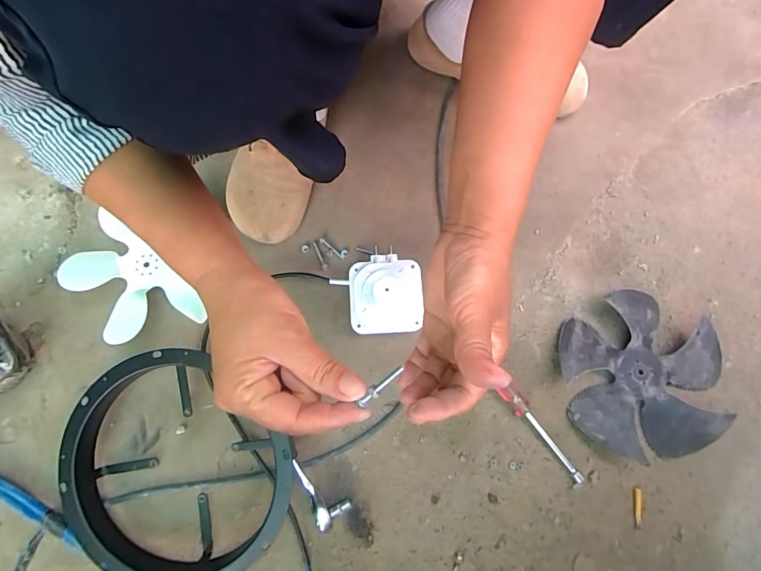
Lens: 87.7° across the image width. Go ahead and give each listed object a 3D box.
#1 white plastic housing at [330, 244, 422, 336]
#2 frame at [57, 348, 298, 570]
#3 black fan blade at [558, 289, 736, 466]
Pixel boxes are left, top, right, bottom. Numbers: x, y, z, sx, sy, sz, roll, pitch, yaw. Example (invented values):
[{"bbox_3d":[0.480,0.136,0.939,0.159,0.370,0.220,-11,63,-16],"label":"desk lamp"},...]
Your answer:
[{"bbox_3d":[-0.001,0.008,0.468,0.096,0.063,0.093,-3,77,-1],"label":"white plastic housing"},{"bbox_3d":[-0.217,0.199,0.421,0.240,0.066,0.217,42,81,8],"label":"frame"},{"bbox_3d":[0.307,0.103,0.467,0.181,0.029,0.184,0,77,0],"label":"black fan blade"}]

